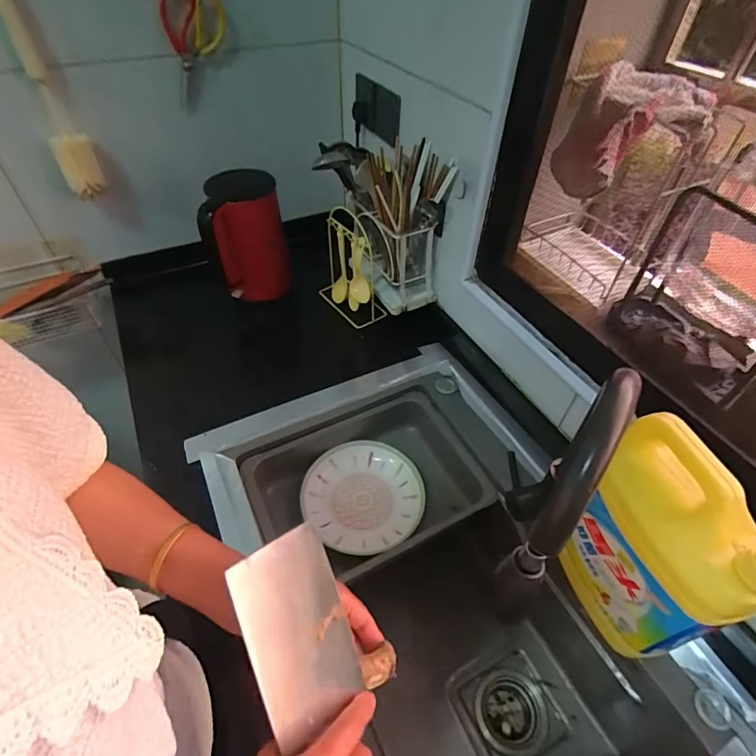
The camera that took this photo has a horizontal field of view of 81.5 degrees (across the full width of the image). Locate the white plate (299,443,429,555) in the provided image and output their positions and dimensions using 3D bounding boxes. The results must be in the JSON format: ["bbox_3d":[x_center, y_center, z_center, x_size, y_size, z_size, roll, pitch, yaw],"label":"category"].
[{"bbox_3d":[-0.022,0.203,0.755,0.196,0.044,0.195,0,48,0],"label":"white plate"}]

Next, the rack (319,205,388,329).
[{"bbox_3d":[-0.048,-0.221,0.907,0.088,0.199,0.159,-23,52,-20],"label":"rack"}]

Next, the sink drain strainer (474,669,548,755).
[{"bbox_3d":[0.202,0.521,0.680,0.102,0.060,0.104,0,48,0],"label":"sink drain strainer"}]

